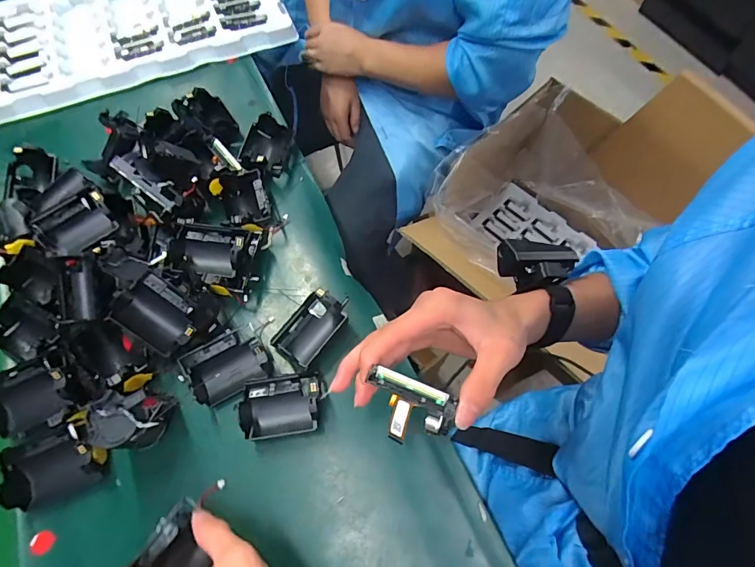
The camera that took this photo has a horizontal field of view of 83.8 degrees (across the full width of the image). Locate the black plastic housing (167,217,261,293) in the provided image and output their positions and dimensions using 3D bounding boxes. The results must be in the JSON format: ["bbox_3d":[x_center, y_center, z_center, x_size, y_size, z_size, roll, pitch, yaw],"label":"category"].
[{"bbox_3d":[-0.171,-0.028,0.443,0.085,0.050,0.077,-1,65,2],"label":"black plastic housing"}]

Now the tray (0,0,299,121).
[{"bbox_3d":[-0.371,-0.402,0.644,0.435,0.027,0.266,-20,65,-7],"label":"tray"}]

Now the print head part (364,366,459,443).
[{"bbox_3d":[0.022,0.091,0.304,0.064,0.033,0.041,21,67,12],"label":"print head part"}]

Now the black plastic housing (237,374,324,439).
[{"bbox_3d":[-0.088,0.108,0.380,0.074,0.035,0.055,-6,64,0],"label":"black plastic housing"}]

